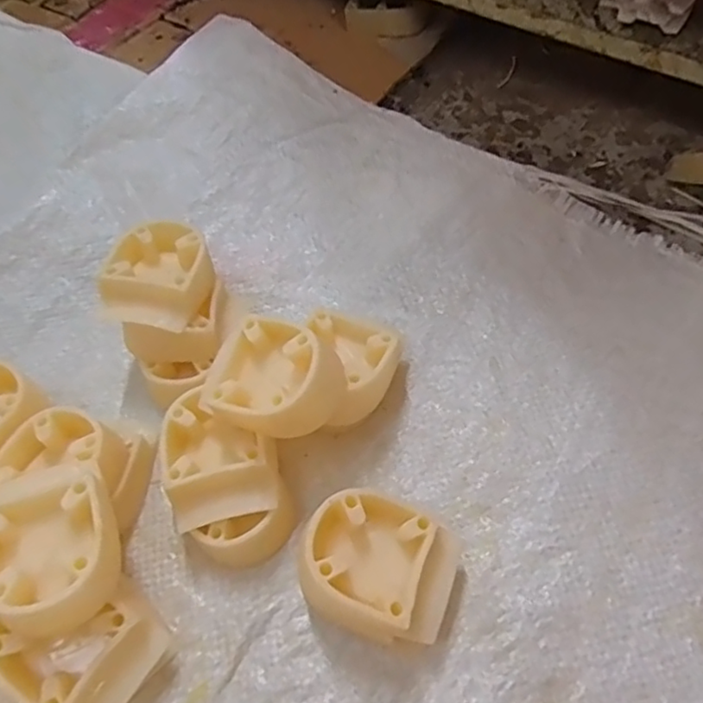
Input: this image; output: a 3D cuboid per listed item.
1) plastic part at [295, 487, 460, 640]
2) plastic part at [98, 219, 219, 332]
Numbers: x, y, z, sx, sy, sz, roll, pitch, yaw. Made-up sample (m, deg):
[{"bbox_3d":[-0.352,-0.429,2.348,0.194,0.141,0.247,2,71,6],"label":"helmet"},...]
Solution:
[{"bbox_3d":[0.011,0.088,0.251,0.058,0.043,0.049,17,62,14],"label":"plastic part"},{"bbox_3d":[-0.096,-0.039,0.310,0.047,0.020,0.059,7,60,7],"label":"plastic part"}]

